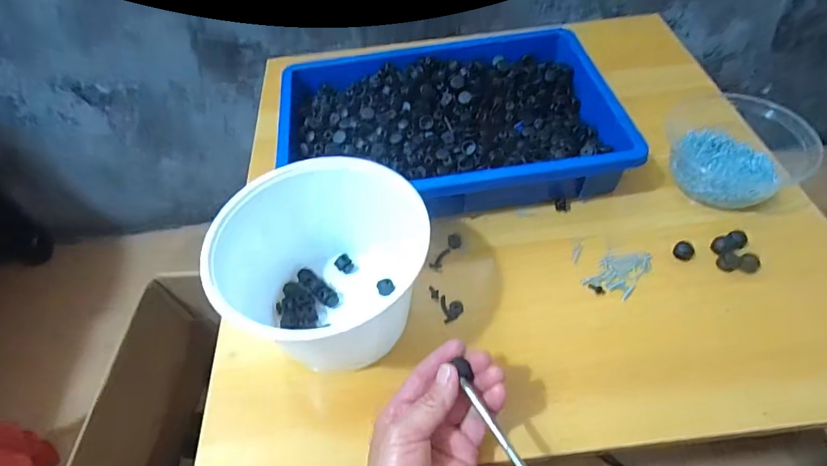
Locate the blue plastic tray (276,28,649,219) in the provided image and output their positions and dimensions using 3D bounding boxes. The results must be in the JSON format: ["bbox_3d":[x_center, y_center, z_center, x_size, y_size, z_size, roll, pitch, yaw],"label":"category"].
[{"bbox_3d":[0.034,-0.137,0.560,0.368,0.053,0.271,-9,51,-3],"label":"blue plastic tray"}]

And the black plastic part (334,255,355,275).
[{"bbox_3d":[-0.067,0.030,0.469,0.015,0.012,0.017,-31,56,-19],"label":"black plastic part"}]

